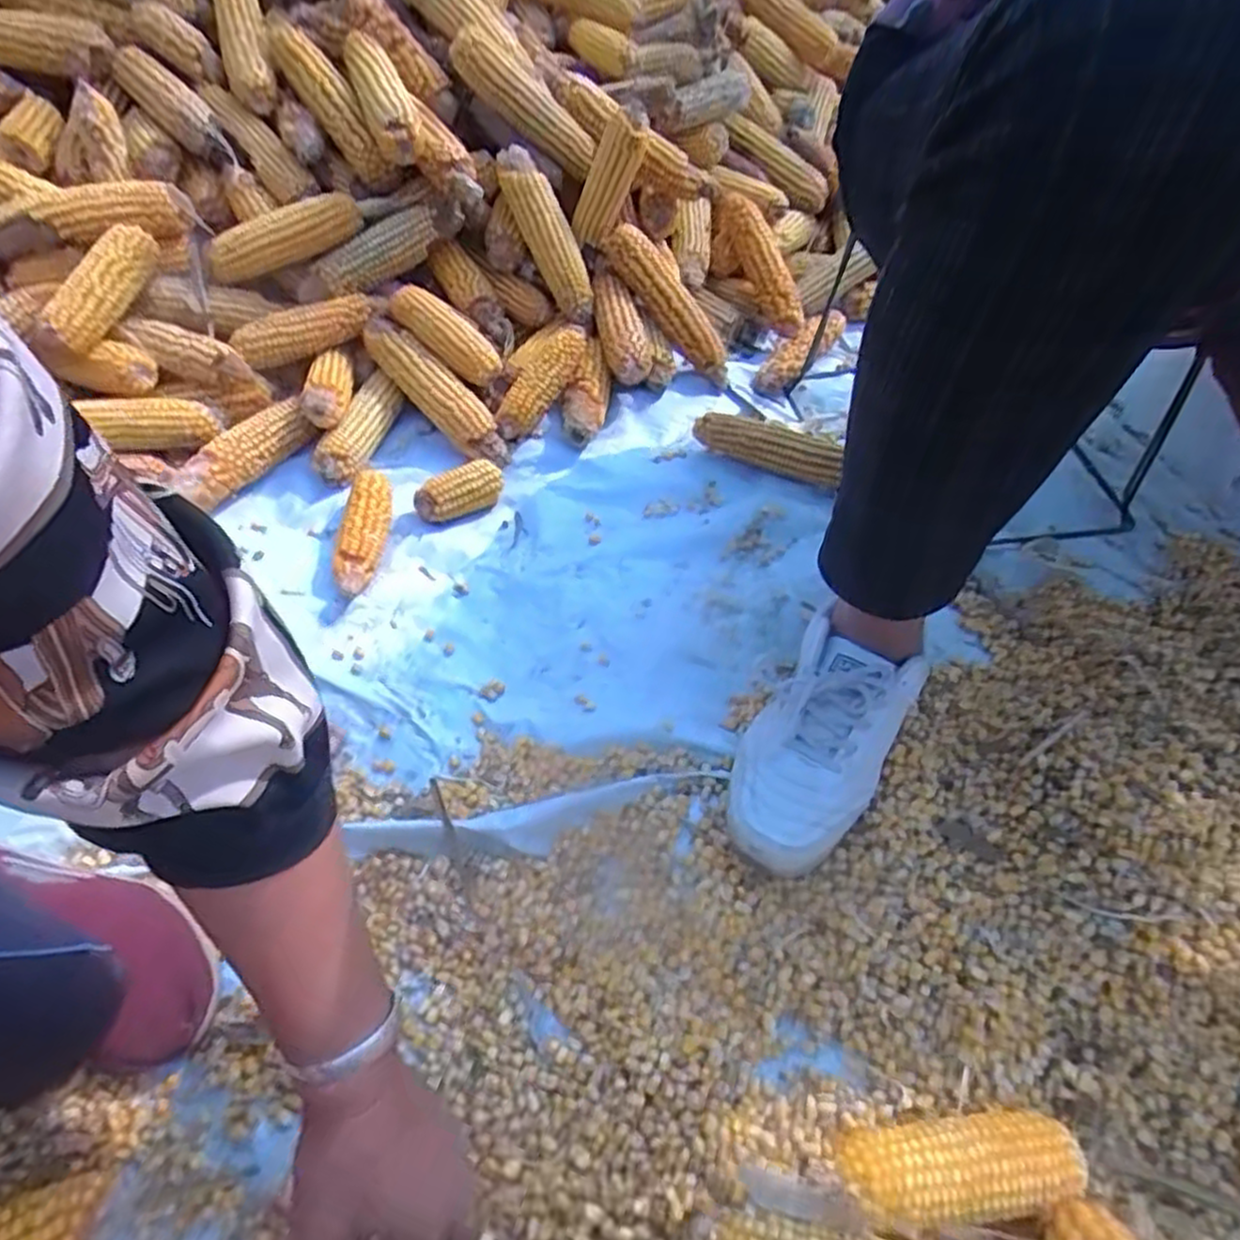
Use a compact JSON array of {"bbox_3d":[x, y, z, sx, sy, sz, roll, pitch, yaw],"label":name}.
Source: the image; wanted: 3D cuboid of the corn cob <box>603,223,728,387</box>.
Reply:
[{"bbox_3d":[0.058,-0.354,0.848,0.201,0.044,0.050,47,55,-17],"label":"corn cob"}]

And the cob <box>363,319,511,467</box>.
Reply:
[{"bbox_3d":[-0.193,-0.239,0.797,0.210,0.041,0.044,45,61,6],"label":"cob"}]

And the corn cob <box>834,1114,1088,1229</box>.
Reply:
[{"bbox_3d":[0.182,0.294,0.402,0.132,0.038,0.044,-2,53,-5],"label":"corn cob"}]

